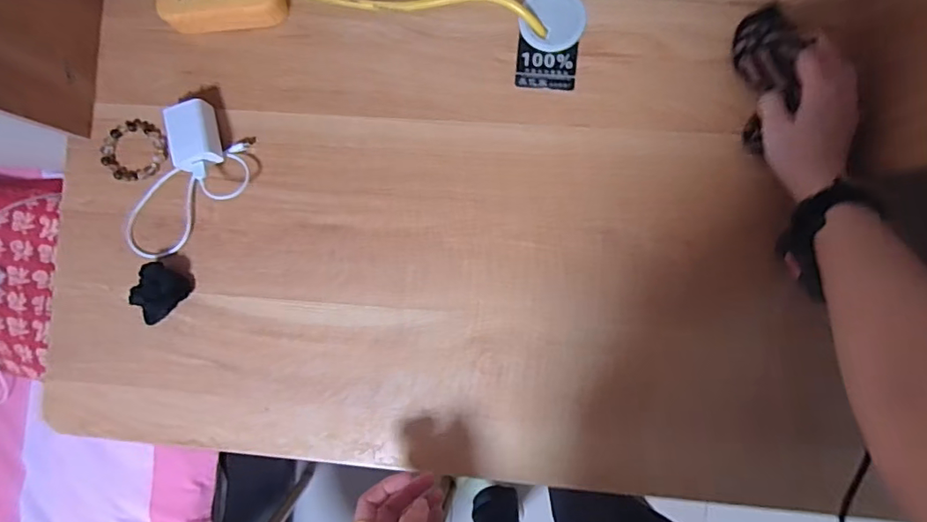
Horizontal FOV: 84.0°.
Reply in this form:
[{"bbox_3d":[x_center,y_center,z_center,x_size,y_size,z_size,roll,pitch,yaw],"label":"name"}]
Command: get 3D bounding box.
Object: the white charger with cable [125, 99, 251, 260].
[{"bbox_3d":[-0.281,-0.072,0.518,0.096,0.035,0.166,33,91,5],"label":"white charger with cable"}]

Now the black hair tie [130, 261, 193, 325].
[{"bbox_3d":[-0.310,0.030,0.523,0.047,0.017,0.053,43,92,4],"label":"black hair tie"}]

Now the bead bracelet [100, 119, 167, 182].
[{"bbox_3d":[-0.345,-0.115,0.535,0.062,0.011,0.064,0,88,4],"label":"bead bracelet"}]

